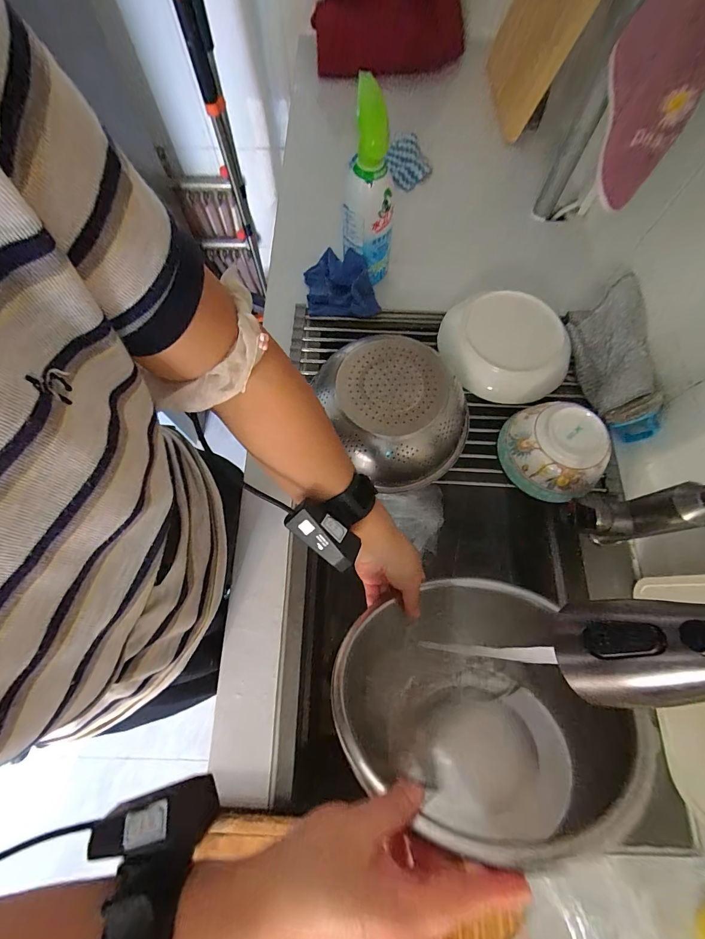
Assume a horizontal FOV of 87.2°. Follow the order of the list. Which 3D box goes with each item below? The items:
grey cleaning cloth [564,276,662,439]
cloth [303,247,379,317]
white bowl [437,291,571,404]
[{"bbox_3d":[0.374,-0.163,0.533,0.074,0.079,0.231,-2,71,1],"label":"grey cleaning cloth"},{"bbox_3d":[-0.022,-0.305,0.590,0.110,0.042,0.125,-7,71,-2],"label":"cloth"},{"bbox_3d":[0.222,-0.185,0.555,0.170,0.065,0.161,0,71,0],"label":"white bowl"}]

